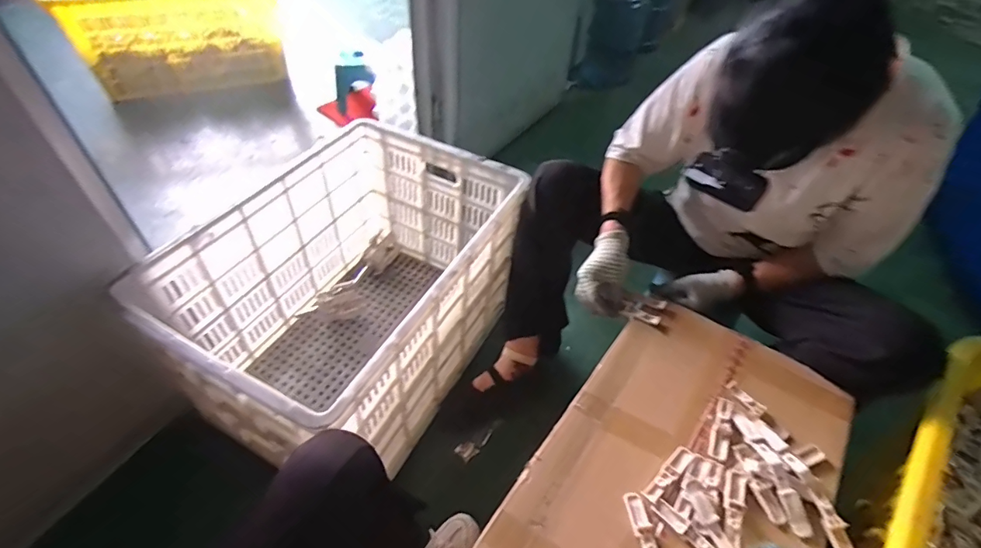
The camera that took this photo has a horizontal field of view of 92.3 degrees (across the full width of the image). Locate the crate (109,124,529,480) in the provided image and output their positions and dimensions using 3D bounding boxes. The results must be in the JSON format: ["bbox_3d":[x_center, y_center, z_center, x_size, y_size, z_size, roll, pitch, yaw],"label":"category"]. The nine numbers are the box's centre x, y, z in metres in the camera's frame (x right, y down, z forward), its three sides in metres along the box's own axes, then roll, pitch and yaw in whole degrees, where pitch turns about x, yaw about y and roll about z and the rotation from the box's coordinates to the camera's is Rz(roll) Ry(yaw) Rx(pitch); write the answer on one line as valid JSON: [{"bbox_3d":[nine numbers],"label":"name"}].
[{"bbox_3d":[-0.279,0.043,1.046,0.475,0.434,0.689,23,48,16],"label":"crate"}]

